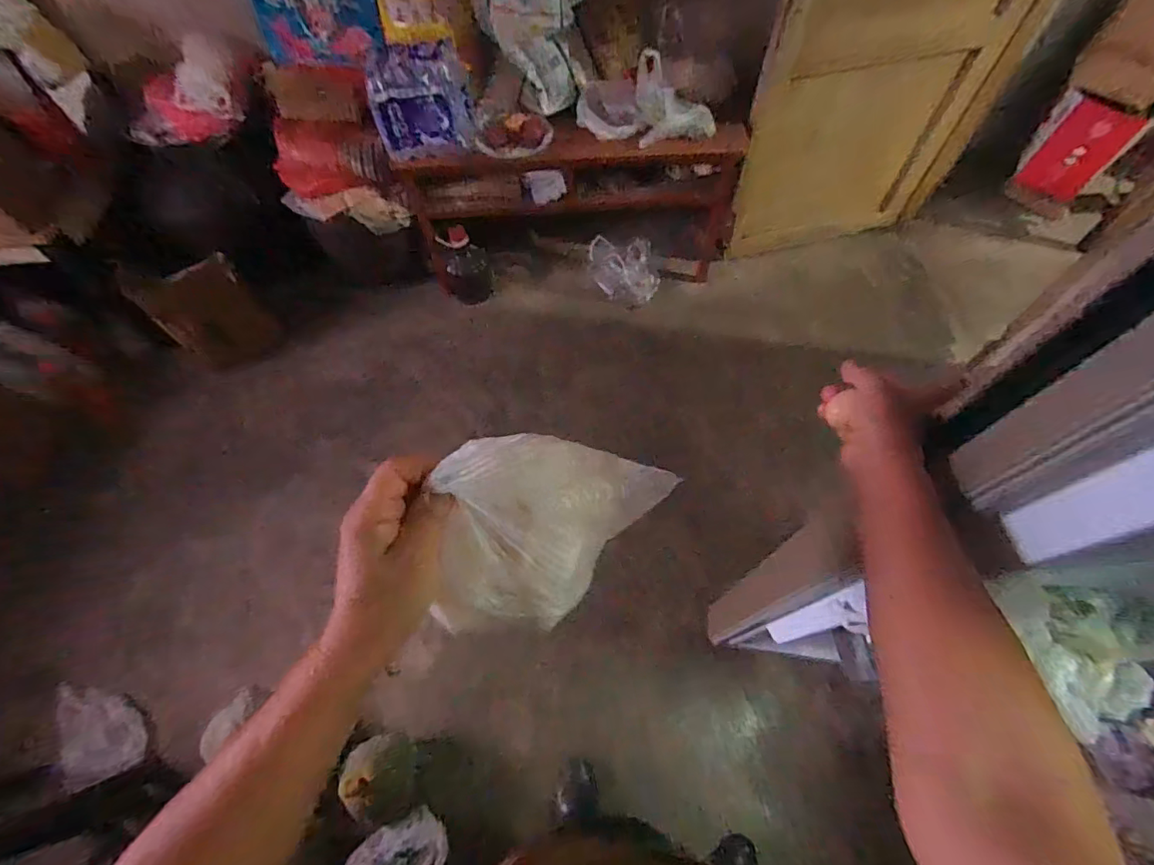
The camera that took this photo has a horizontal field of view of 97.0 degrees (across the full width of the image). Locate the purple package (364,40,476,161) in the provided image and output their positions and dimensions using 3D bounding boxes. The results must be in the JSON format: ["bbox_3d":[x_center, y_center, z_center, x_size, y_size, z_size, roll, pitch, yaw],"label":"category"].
[{"bbox_3d":[-0.404,-0.855,1.341,0.252,0.253,0.100,-14,62,-7],"label":"purple package"}]

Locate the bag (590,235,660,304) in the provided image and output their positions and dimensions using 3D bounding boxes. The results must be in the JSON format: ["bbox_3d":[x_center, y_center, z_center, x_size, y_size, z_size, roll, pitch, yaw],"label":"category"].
[{"bbox_3d":[0.166,-0.564,1.783,0.238,0.162,0.136,6,61,4],"label":"bag"}]

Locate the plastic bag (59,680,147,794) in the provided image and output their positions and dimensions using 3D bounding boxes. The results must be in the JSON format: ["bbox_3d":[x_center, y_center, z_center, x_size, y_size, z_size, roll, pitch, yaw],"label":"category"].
[{"bbox_3d":[-1.140,0.707,1.228,0.143,0.070,0.236,-23,64,-12],"label":"plastic bag"}]

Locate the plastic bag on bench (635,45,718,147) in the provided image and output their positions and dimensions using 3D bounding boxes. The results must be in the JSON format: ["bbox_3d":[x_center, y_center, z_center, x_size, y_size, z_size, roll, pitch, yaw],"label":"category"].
[{"bbox_3d":[0.271,-0.915,1.399,0.208,0.169,0.144,0,61,0],"label":"plastic bag on bench"}]

